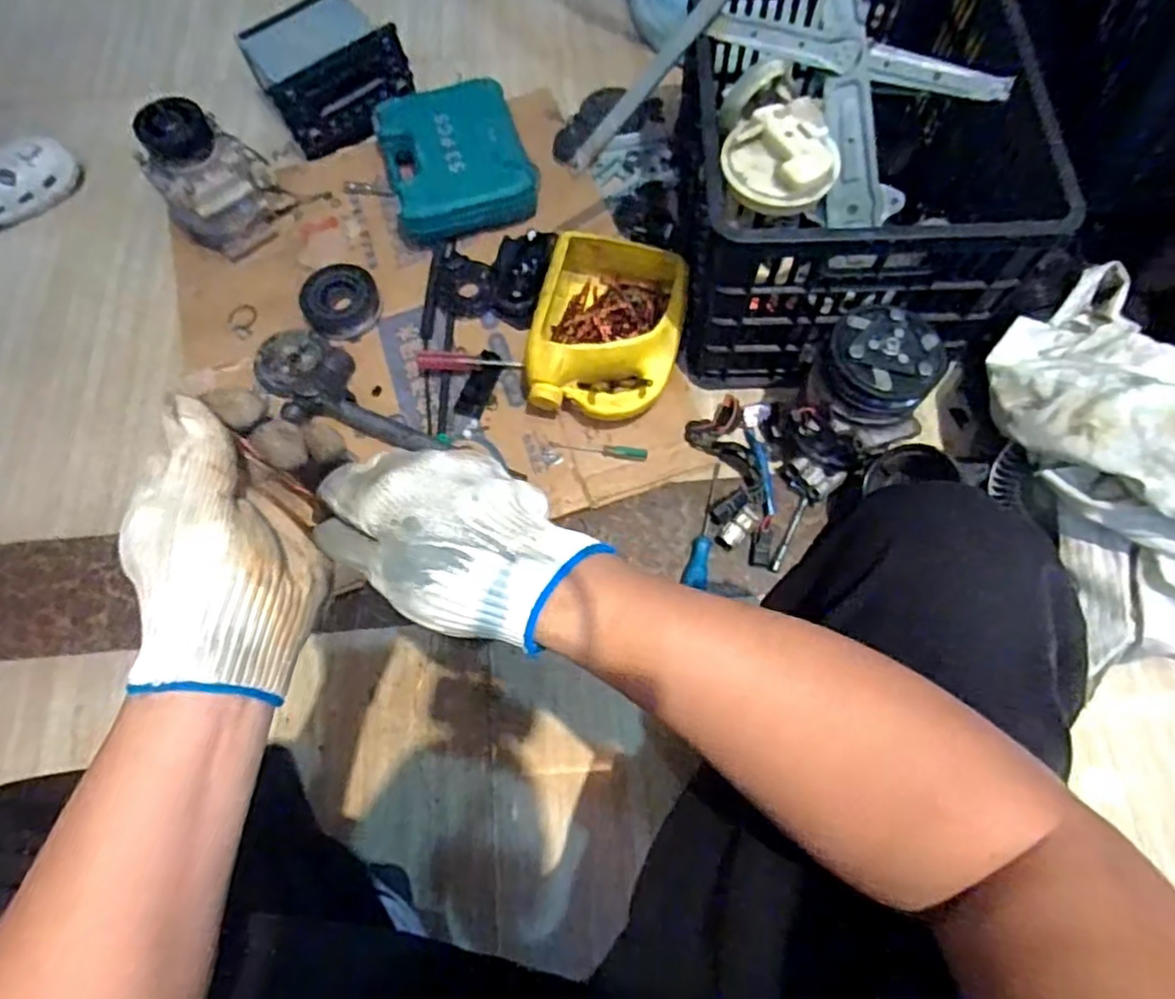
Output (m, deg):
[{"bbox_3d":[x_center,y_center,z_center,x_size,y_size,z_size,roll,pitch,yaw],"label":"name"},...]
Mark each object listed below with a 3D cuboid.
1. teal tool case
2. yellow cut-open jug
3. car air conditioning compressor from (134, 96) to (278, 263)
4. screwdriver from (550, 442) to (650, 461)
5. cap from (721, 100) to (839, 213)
[{"bbox_3d":[-0.192,-0.490,1.004,0.202,0.084,0.236,-18,69,-4],"label":"teal tool case"},{"bbox_3d":[0.025,-0.204,0.853,0.173,0.098,0.218,11,70,7],"label":"yellow cut-open jug"},{"bbox_3d":[-0.517,-0.446,0.946,0.151,0.188,0.112,-36,72,-11],"label":"car air conditioning compressor"},{"bbox_3d":[0.014,-0.063,0.847,0.120,0.011,0.018,7,68,5],"label":"screwdriver"},{"bbox_3d":[0.199,-0.353,0.704,0.112,0.050,0.104,-1,69,2],"label":"cap"}]

